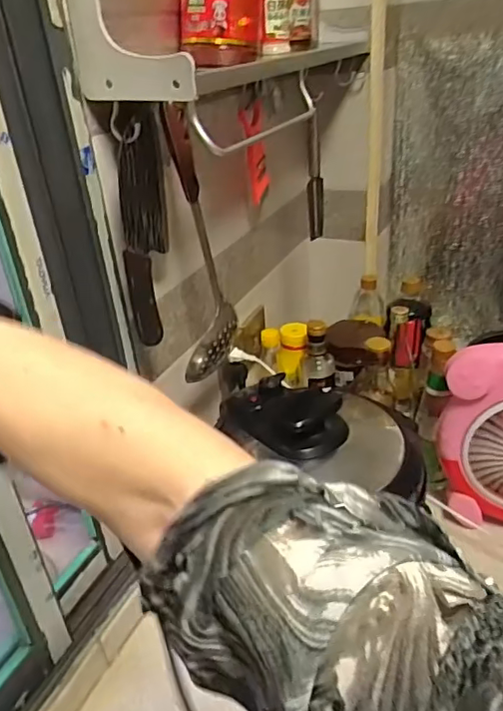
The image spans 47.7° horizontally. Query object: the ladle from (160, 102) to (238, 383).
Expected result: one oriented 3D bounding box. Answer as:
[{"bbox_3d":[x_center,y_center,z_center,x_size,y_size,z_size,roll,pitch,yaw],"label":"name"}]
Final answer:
[{"bbox_3d":[-0.062,-0.128,0.690,0.052,0.321,0.078,2,31,11],"label":"ladle"}]

